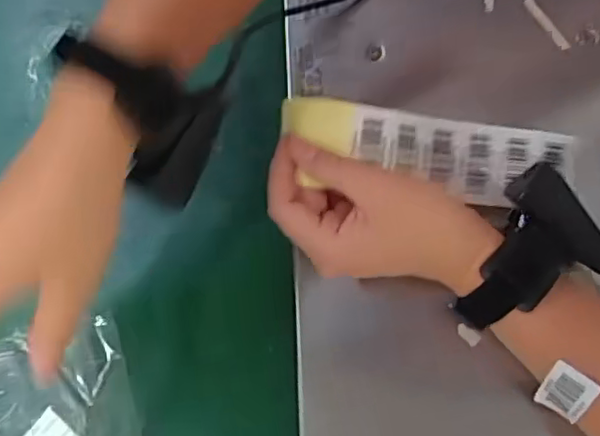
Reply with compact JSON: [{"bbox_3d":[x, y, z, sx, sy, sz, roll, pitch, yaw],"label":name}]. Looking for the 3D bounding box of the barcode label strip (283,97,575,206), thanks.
[{"bbox_3d":[0.084,-0.041,0.390,0.190,0.018,0.046,8,75,-15],"label":"barcode label strip"}]

